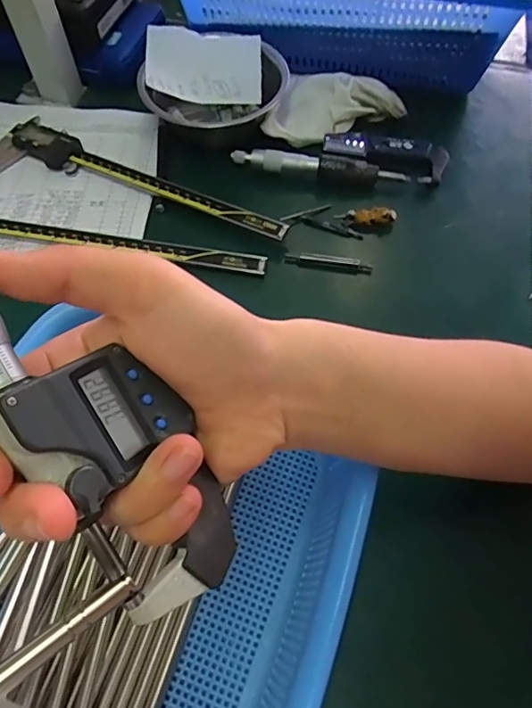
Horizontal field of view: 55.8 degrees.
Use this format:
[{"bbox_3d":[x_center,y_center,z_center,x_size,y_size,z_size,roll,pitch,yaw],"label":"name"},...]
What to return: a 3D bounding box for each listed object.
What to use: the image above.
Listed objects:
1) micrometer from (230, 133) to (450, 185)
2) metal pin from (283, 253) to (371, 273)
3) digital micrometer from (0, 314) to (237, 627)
[{"bbox_3d":[0.067,-0.176,0.444,0.182,0.019,0.050,6,61,2],"label":"micrometer"},{"bbox_3d":[0.050,-0.074,0.401,0.069,0.006,0.008,9,61,4],"label":"metal pin"},{"bbox_3d":[-0.061,0.015,0.156,0.051,0.025,0.159,-43,106,-22],"label":"digital micrometer"}]

